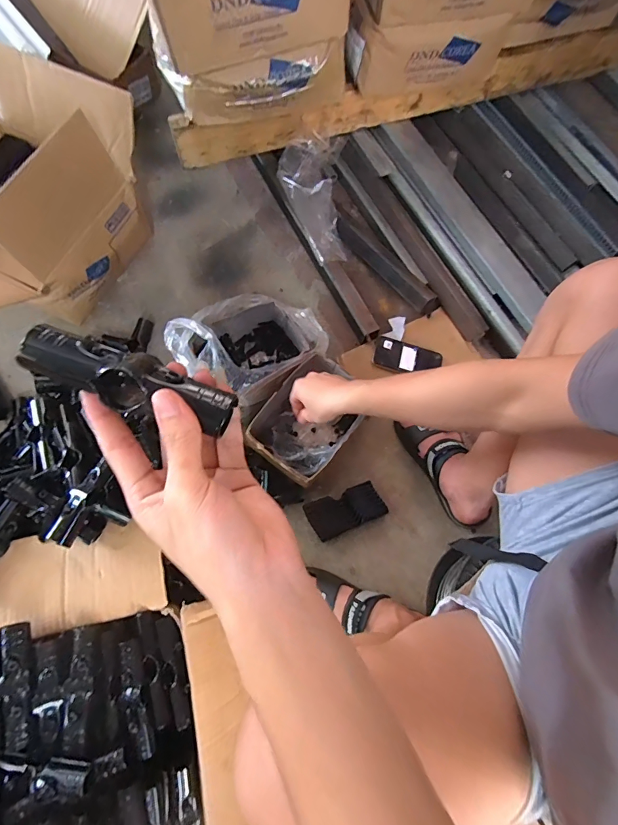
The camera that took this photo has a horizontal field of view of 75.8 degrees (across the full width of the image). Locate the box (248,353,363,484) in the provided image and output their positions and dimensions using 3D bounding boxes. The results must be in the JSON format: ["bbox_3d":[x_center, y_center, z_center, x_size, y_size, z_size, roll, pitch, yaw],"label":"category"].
[{"bbox_3d":[0.005,0.019,0.732,0.148,0.107,0.192,34,71,11],"label":"box"}]

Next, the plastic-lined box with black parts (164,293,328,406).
[{"bbox_3d":[-0.109,-0.128,0.751,0.268,0.135,0.204,-38,78,-16],"label":"plastic-lined box with black parts"}]

